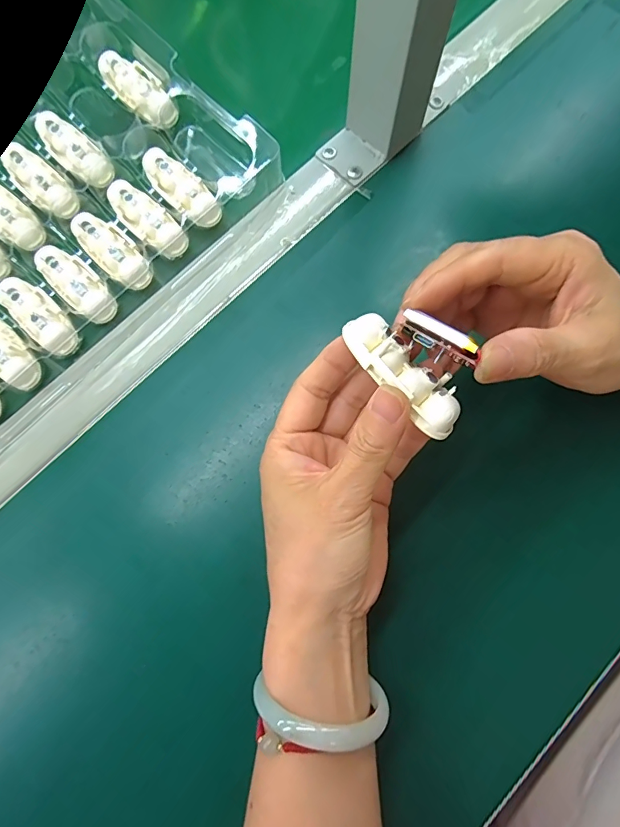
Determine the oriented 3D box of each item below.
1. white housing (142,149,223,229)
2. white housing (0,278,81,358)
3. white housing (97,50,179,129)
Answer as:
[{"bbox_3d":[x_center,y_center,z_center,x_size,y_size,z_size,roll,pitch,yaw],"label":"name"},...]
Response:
[{"bbox_3d":[-0.085,-0.149,0.295,0.061,0.018,0.025,44,82,9],"label":"white housing"},{"bbox_3d":[-0.170,-0.062,0.276,0.062,0.011,0.024,44,82,9],"label":"white housing"},{"bbox_3d":[-0.116,-0.221,0.304,0.026,0.019,0.057,-44,80,-8],"label":"white housing"}]

